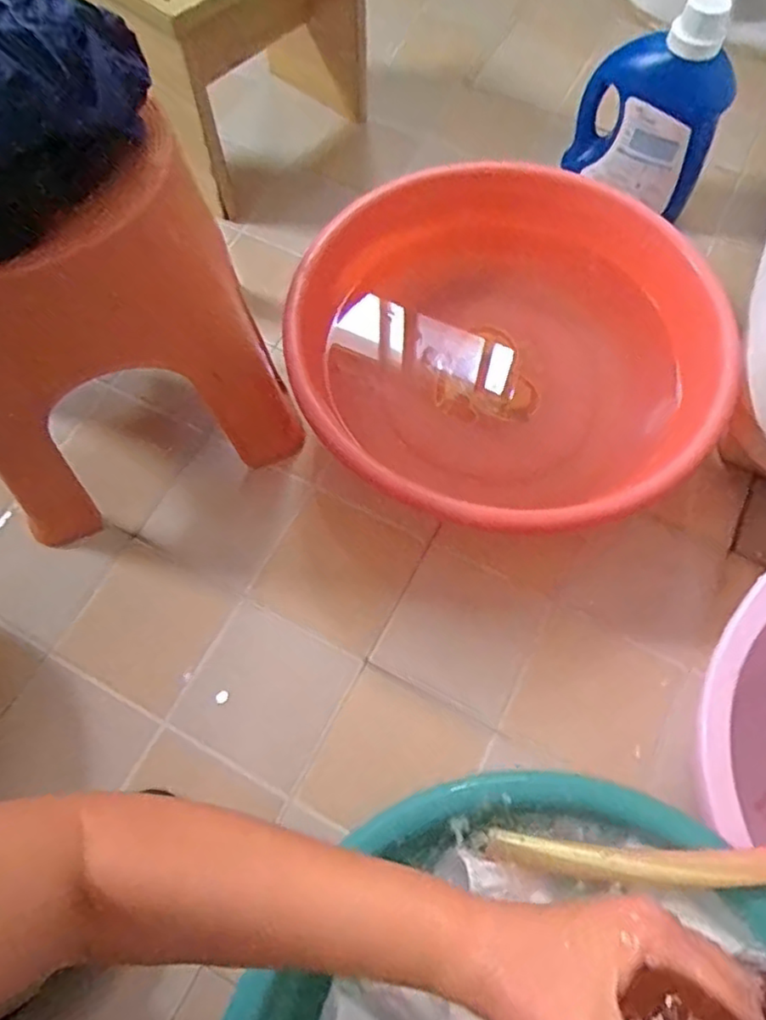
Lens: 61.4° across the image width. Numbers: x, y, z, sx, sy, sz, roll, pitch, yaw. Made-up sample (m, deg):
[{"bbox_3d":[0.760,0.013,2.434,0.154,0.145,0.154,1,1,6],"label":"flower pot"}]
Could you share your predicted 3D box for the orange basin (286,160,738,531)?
[{"bbox_3d":[0.135,-0.165,0.719,0.397,0.189,0.435,0,65,1],"label":"orange basin"}]

